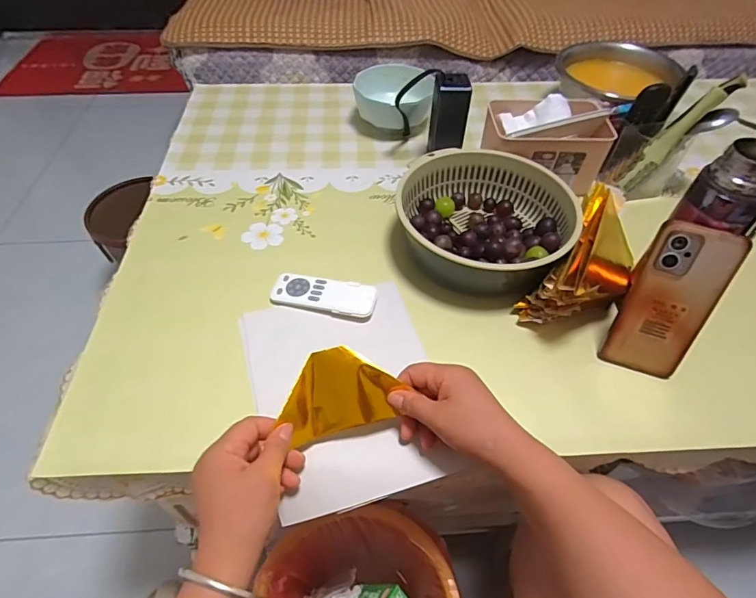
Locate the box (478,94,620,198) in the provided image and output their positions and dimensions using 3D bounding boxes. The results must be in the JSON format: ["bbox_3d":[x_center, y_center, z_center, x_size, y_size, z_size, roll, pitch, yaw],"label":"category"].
[{"bbox_3d":[0.247,-0.241,0.671,0.169,0.075,0.135,5,51,3],"label":"box"}]

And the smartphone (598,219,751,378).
[{"bbox_3d":[0.292,0.003,0.452,0.077,0.161,0.015,19,32,14],"label":"smartphone"}]

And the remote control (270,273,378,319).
[{"bbox_3d":[-0.065,-0.003,0.542,0.124,0.019,0.047,10,51,7],"label":"remote control"}]

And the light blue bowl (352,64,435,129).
[{"bbox_3d":[0.028,-0.342,0.777,0.127,0.071,0.136,1,51,-1],"label":"light blue bowl"}]

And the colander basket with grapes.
[{"bbox_3d":[0.138,-0.103,0.591,0.220,0.080,0.199,14,52,10],"label":"colander basket with grapes"}]

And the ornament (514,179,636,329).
[{"bbox_3d":[0.248,-0.042,0.528,0.086,0.089,0.190,31,57,22],"label":"ornament"}]

